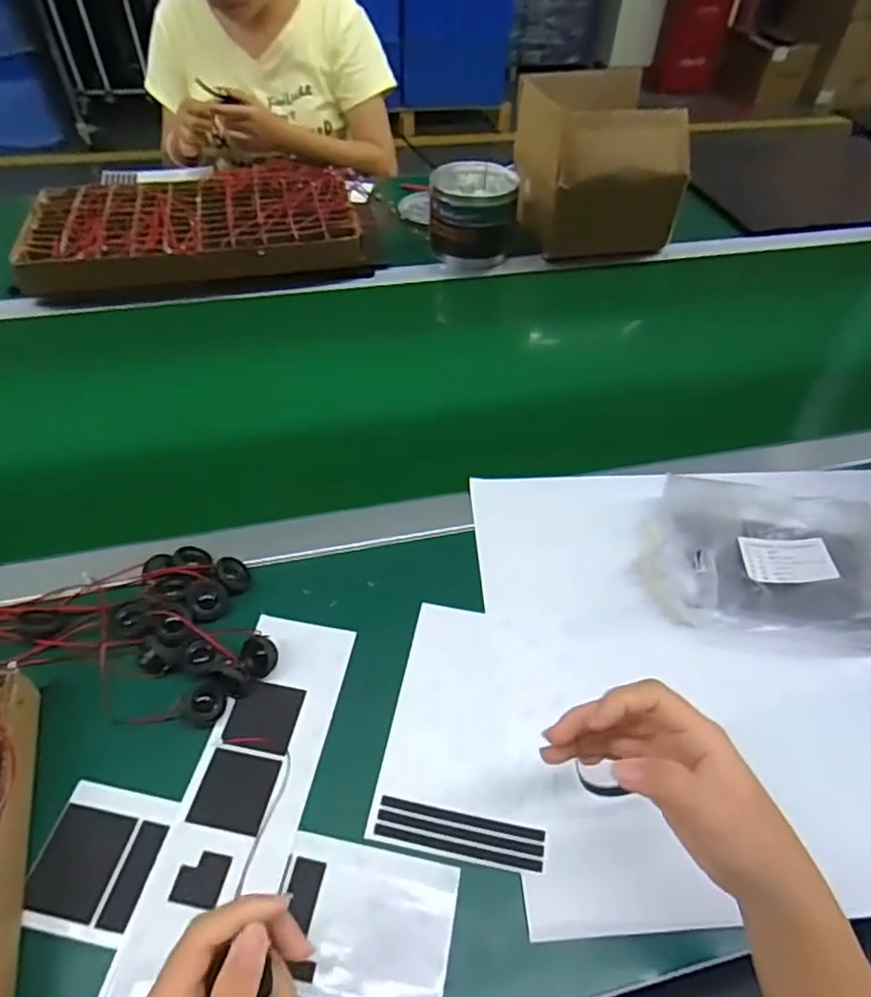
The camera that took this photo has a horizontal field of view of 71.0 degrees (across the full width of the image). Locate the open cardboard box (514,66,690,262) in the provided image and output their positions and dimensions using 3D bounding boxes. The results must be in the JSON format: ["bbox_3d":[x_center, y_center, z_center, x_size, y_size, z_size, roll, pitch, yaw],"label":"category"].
[{"bbox_3d":[0.233,-0.485,0.891,0.204,0.186,0.204,-8,50,-9],"label":"open cardboard box"}]

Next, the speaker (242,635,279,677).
[{"bbox_3d":[-0.135,0.122,0.472,0.025,0.020,0.029,-28,56,-25],"label":"speaker"}]

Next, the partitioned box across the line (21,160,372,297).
[{"bbox_3d":[-0.344,-0.404,0.898,0.451,0.058,0.301,-8,50,-10],"label":"partitioned box across the line"}]

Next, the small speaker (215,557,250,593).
[{"bbox_3d":[-0.172,0.065,0.518,0.030,0.009,0.033,-1,59,-58],"label":"small speaker"}]

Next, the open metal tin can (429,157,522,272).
[{"bbox_3d":[0.052,-0.422,0.907,0.125,0.101,0.117,-1,49,-3],"label":"open metal tin can"}]

